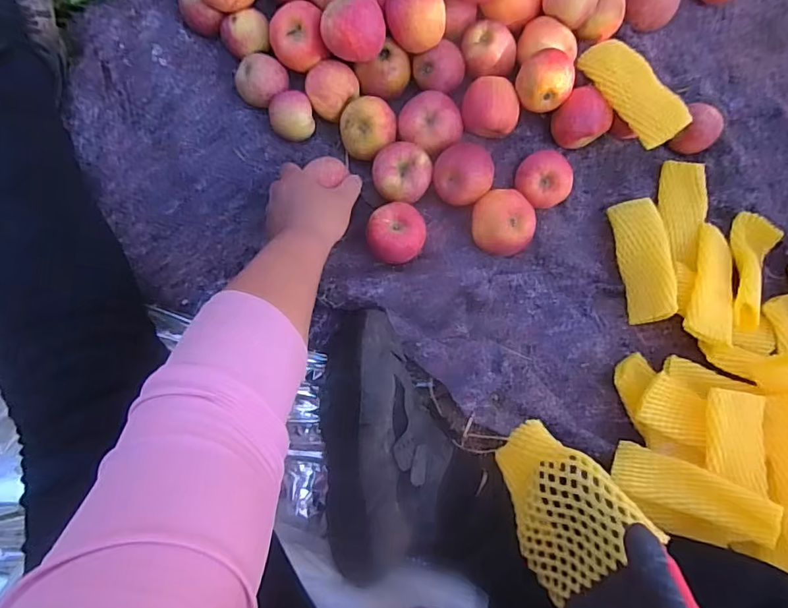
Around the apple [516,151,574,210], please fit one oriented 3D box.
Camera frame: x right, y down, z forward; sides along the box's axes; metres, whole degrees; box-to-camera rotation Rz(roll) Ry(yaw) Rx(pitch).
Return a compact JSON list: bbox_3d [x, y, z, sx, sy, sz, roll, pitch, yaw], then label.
[{"bbox_3d":[0.184,-0.152,0.635,0.066,0.054,0.066,0,82,-3],"label":"apple"}]

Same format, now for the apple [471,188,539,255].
[{"bbox_3d":[0.131,-0.096,0.624,0.075,0.062,0.069,0,82,-4],"label":"apple"}]

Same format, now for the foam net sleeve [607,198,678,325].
[{"bbox_3d":[0.300,-0.054,0.611,0.049,0.059,0.154,-4,82,-3],"label":"foam net sleeve"}]

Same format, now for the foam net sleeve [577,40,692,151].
[{"bbox_3d":[0.279,-0.255,0.600,0.049,0.030,0.150,-26,68,-6],"label":"foam net sleeve"}]

